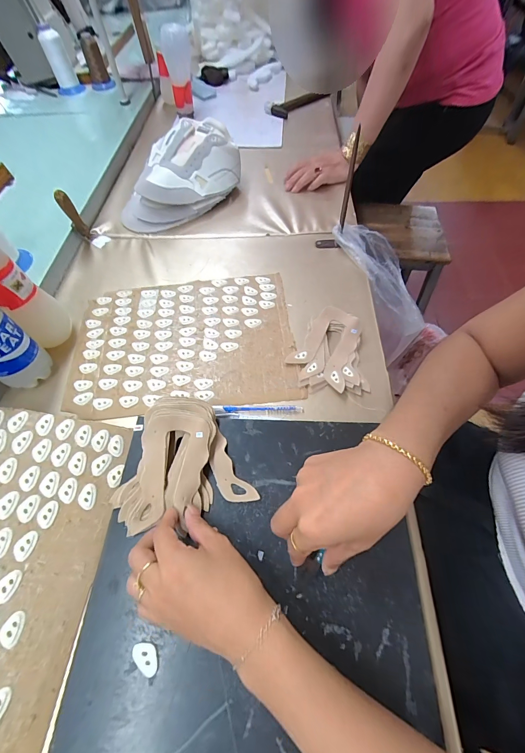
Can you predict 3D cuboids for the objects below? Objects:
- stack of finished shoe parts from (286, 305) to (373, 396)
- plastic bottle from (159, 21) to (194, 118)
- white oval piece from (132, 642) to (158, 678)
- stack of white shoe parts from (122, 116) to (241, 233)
[{"bbox_3d":[0.090,-0.040,0.442,0.100,0.021,0.132,-1,59,1],"label":"stack of finished shoe parts"},{"bbox_3d":[-0.214,-0.796,0.816,0.072,0.162,0.069,-9,59,-4],"label":"plastic bottle"},{"bbox_3d":[-0.099,0.239,0.265,0.026,0.004,0.016,35,66,20],"label":"white oval piece"},{"bbox_3d":[-0.174,-0.406,0.624,0.253,0.105,0.141,-30,63,-16],"label":"stack of white shoe parts"}]

